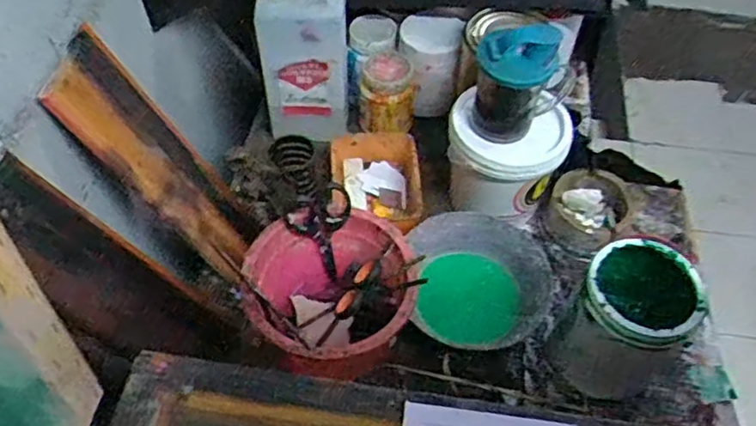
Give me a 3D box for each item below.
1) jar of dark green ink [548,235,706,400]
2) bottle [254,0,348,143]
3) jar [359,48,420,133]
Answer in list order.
[{"bbox_3d":[0.230,0.103,0.606,0.101,0.141,0.094,1,54,-1],"label":"jar of dark green ink"},{"bbox_3d":[-0.081,-0.181,0.767,0.107,0.197,0.066,0,54,-1],"label":"bottle"},{"bbox_3d":[0.015,-0.151,0.819,0.071,0.087,0.070,4,54,2],"label":"jar"}]

